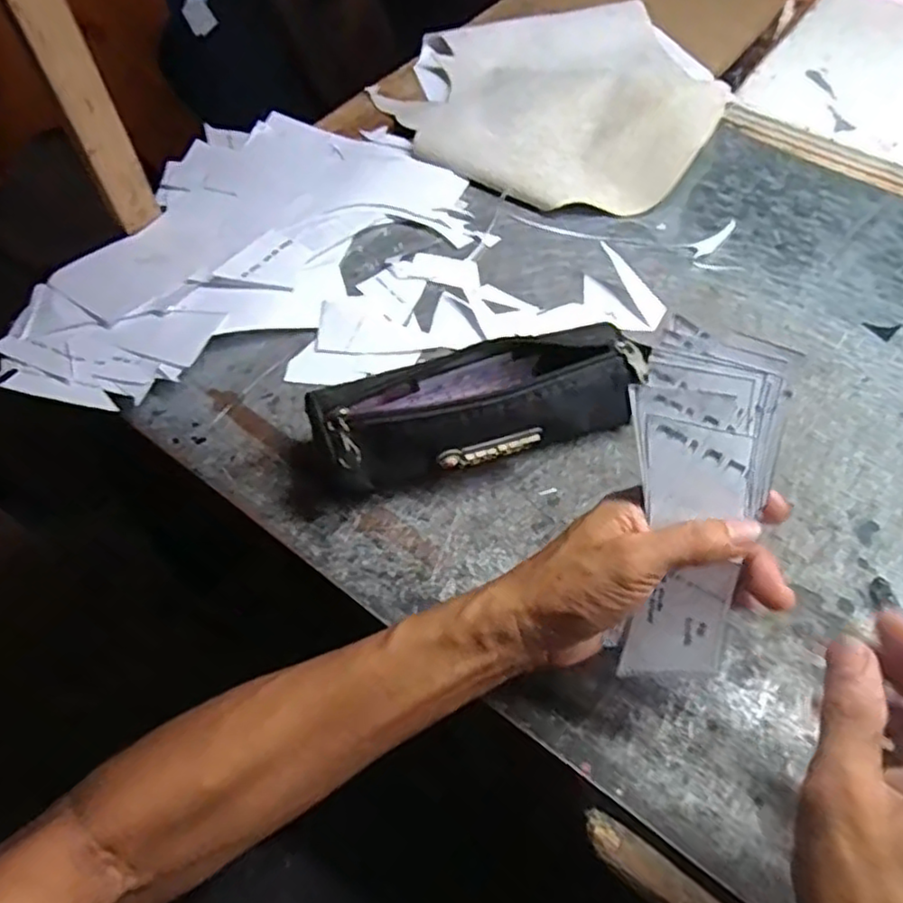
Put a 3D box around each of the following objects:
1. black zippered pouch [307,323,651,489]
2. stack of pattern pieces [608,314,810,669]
[{"bbox_3d":[0.019,-0.029,0.454,0.211,0.071,0.067,-16,59,-13],"label":"black zippered pouch"},{"bbox_3d":[0.114,0.029,0.324,0.066,0.170,0.005,7,15,7],"label":"stack of pattern pieces"}]

